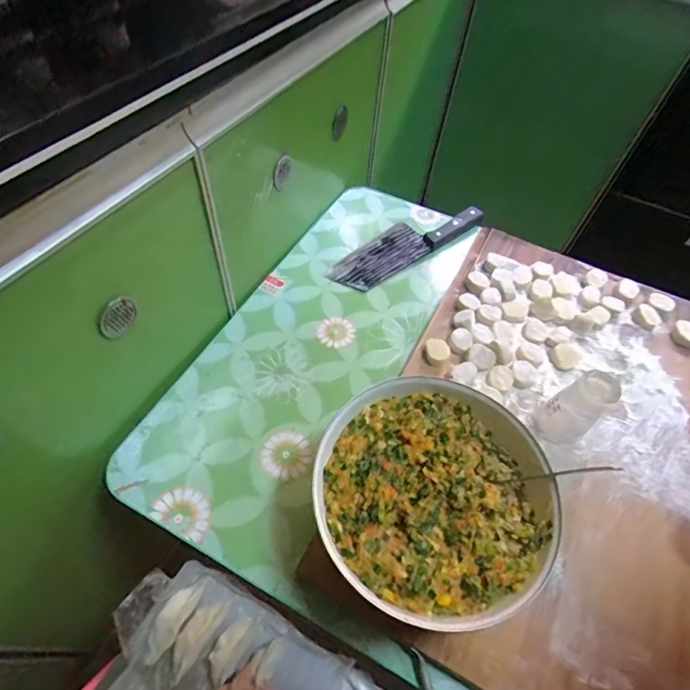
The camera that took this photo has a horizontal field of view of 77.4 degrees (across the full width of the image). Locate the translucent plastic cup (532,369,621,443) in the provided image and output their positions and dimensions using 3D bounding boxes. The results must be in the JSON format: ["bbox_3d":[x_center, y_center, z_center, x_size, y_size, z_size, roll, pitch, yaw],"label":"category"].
[{"bbox_3d":[0.244,0.067,0.454,0.047,0.084,0.045,2,55,-3],"label":"translucent plastic cup"}]

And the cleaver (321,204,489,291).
[{"bbox_3d":[0.093,-0.162,0.665,0.268,0.029,0.075,-31,65,-22],"label":"cleaver"}]

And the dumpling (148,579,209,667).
[{"bbox_3d":[-0.155,0.247,0.389,0.024,0.018,0.074,31,60,15],"label":"dumpling"}]

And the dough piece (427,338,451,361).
[{"bbox_3d":[0.115,0.005,0.533,0.029,0.010,0.032,-14,59,-13],"label":"dough piece"}]

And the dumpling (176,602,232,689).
[{"bbox_3d":[-0.133,0.262,0.391,0.026,0.021,0.064,31,60,15],"label":"dumpling"}]

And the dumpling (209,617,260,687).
[{"bbox_3d":[-0.100,0.270,0.385,0.026,0.030,0.049,32,58,17],"label":"dumpling"}]

